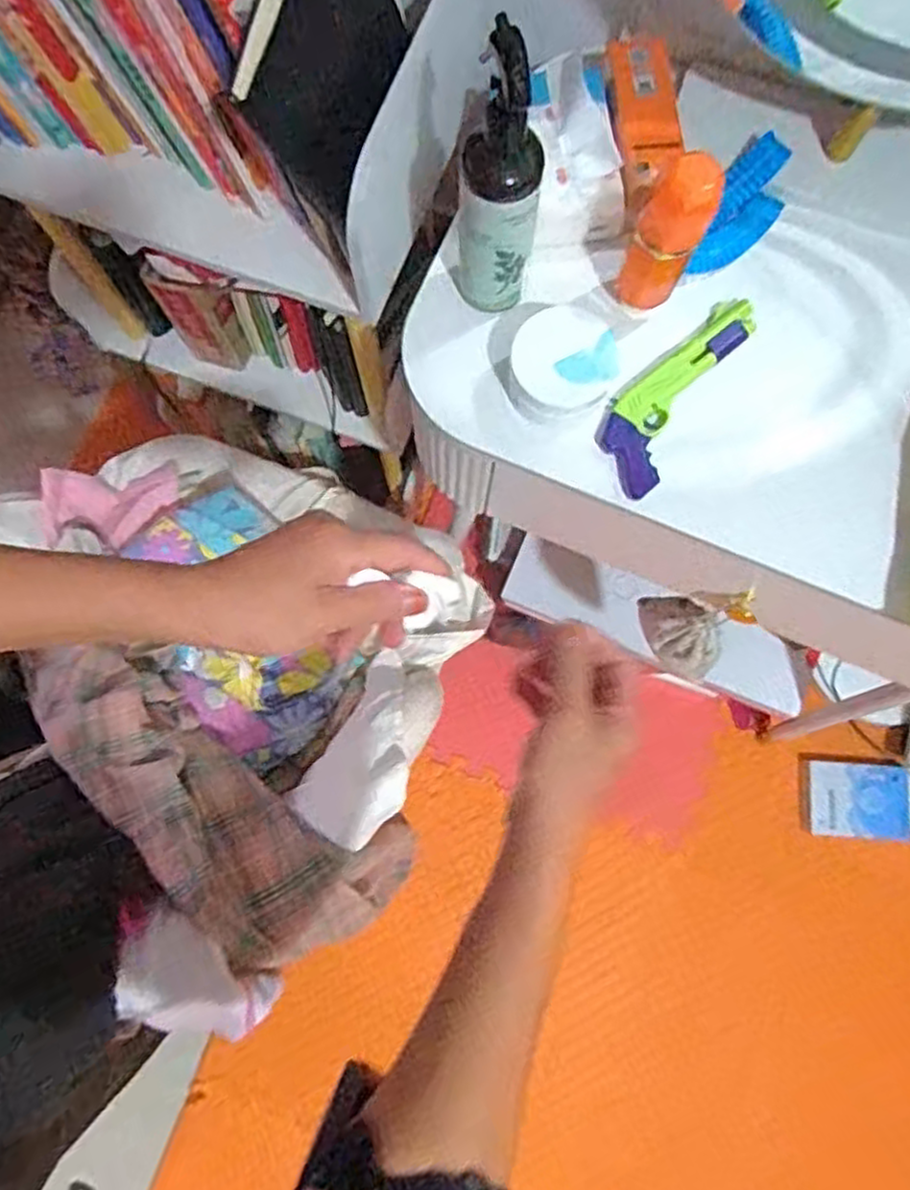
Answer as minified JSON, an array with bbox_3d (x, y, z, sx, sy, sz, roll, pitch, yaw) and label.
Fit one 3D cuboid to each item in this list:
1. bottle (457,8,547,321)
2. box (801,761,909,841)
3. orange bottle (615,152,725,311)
[{"bbox_3d":[0.027,-0.258,0.499,0.054,0.183,0.049,9,79,1],"label":"bottle"},{"bbox_3d":[0.676,0.338,1.225,0.196,0.020,0.117,3,79,0],"label":"box"},{"bbox_3d":[0.149,-0.250,0.527,0.043,0.128,0.046,0,79,-1],"label":"orange bottle"}]

